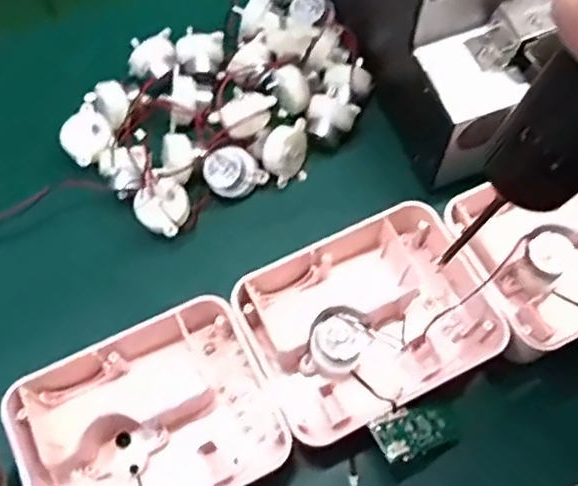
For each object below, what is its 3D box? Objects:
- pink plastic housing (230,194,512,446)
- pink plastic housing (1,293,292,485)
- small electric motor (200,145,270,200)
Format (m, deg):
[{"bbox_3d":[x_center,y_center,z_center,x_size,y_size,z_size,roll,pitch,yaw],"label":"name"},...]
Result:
[{"bbox_3d":[0.051,0.038,0.362,0.147,0.046,0.100,-25,65,-8],"label":"pink plastic housing"},{"bbox_3d":[-0.074,0.095,0.339,0.128,0.045,0.104,-29,66,-11],"label":"pink plastic housing"},{"bbox_3d":[-0.037,-0.046,0.408,0.028,0.023,0.038,-38,105,25],"label":"small electric motor"}]

